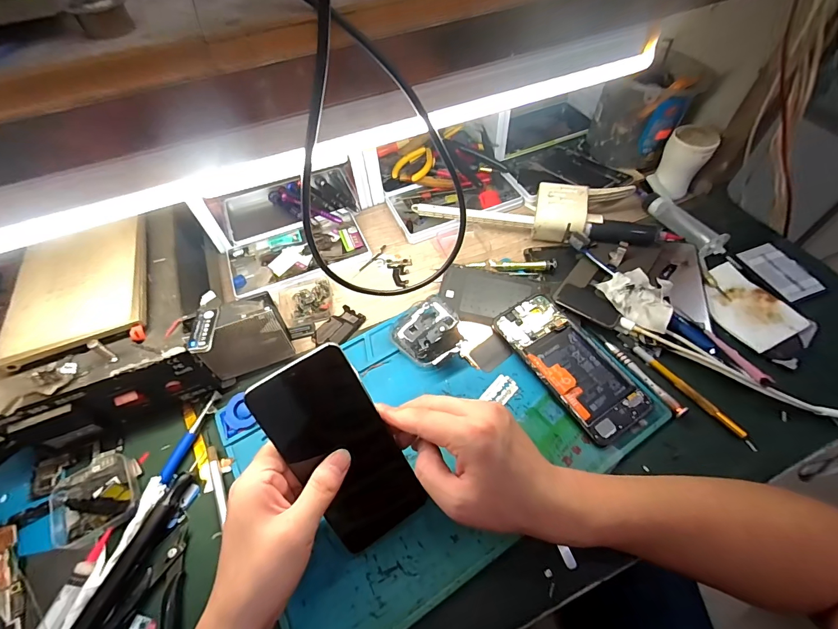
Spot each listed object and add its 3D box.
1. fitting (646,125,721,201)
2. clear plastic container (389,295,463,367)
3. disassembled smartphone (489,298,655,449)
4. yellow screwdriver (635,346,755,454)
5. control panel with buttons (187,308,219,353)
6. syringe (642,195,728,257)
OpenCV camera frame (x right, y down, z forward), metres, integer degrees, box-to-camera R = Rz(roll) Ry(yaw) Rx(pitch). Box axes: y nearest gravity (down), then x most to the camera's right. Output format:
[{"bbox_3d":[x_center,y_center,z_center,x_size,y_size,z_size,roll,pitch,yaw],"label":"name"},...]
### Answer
[{"bbox_3d":[0.352,-0.204,0.512,0.052,0.080,0.052,29,61,22],"label":"fitting"},{"bbox_3d":[0.011,0.020,0.414,0.068,0.027,0.076,-29,58,-16],"label":"clear plastic container"},{"bbox_3d":[0.152,0.046,0.391,0.071,0.015,0.161,-29,58,-16],"label":"disassembled smartphone"},{"bbox_3d":[0.266,0.077,0.372,0.008,0.014,0.128,-31,59,-17],"label":"yellow screwdriver"},{"bbox_3d":[-0.192,0.014,0.342,0.018,0.006,0.046,-5,56,0],"label":"control panel with buttons"},{"bbox_3d":[0.340,-0.121,0.491,0.031,0.019,0.110,-18,56,-9],"label":"syringe"}]

